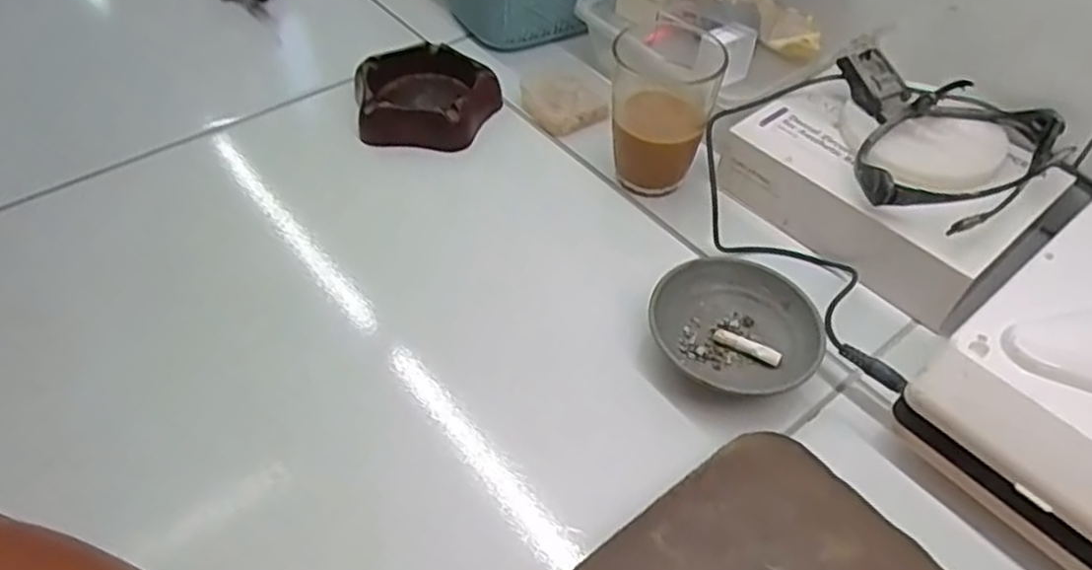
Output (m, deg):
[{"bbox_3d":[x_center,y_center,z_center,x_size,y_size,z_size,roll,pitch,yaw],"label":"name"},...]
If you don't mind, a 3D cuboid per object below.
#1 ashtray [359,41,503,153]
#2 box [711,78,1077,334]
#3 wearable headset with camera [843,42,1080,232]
[{"bbox_3d":[-0.082,-0.136,0.525,0.099,0.029,0.094,-8,50,-9],"label":"ashtray"},{"bbox_3d":[0.208,-0.064,0.457,0.119,0.056,0.167,-35,59,-28],"label":"box"},{"bbox_3d":[0.228,-0.079,0.425,0.128,0.037,0.119,19,50,13],"label":"wearable headset with camera"}]

